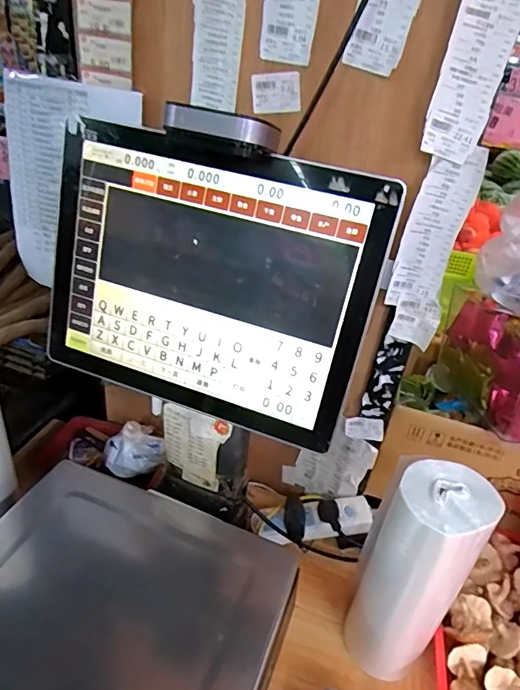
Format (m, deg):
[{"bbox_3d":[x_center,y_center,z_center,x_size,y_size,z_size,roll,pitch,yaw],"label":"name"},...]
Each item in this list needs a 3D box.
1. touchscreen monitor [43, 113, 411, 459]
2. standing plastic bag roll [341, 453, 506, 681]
[{"bbox_3d":[-0.060,-0.068,0.501,0.346,0.298,0.086,17,20,14],"label":"touchscreen monitor"},{"bbox_3d":[0.179,0.276,0.581,0.110,0.291,0.099,27,38,27],"label":"standing plastic bag roll"}]

